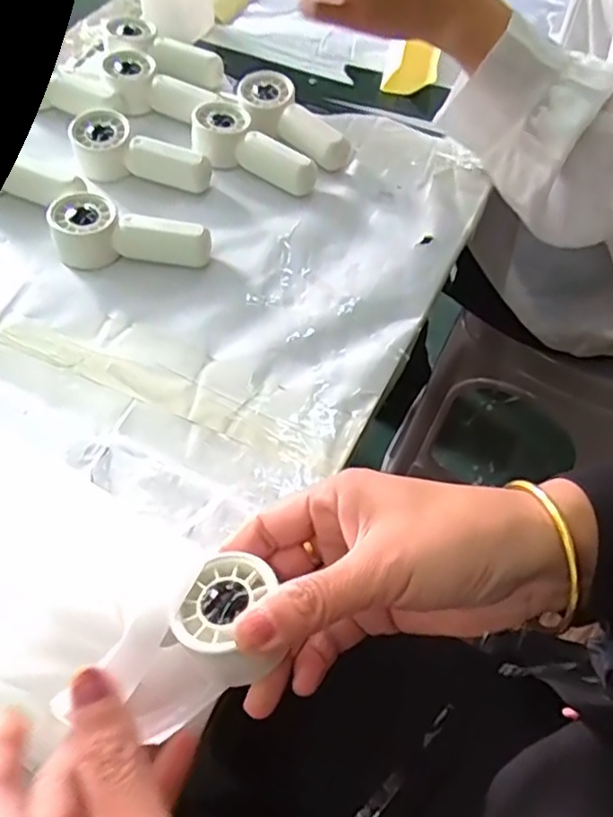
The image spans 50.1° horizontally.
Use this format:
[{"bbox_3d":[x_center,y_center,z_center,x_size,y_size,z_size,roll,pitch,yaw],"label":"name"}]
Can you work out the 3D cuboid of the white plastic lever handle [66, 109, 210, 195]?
[{"bbox_3d":[-0.131,-0.199,0.518,0.112,0.033,0.043,17,58,7],"label":"white plastic lever handle"}]

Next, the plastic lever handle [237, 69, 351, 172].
[{"bbox_3d":[-0.017,-0.237,0.547,0.051,0.035,0.111,-32,64,-22],"label":"plastic lever handle"}]

